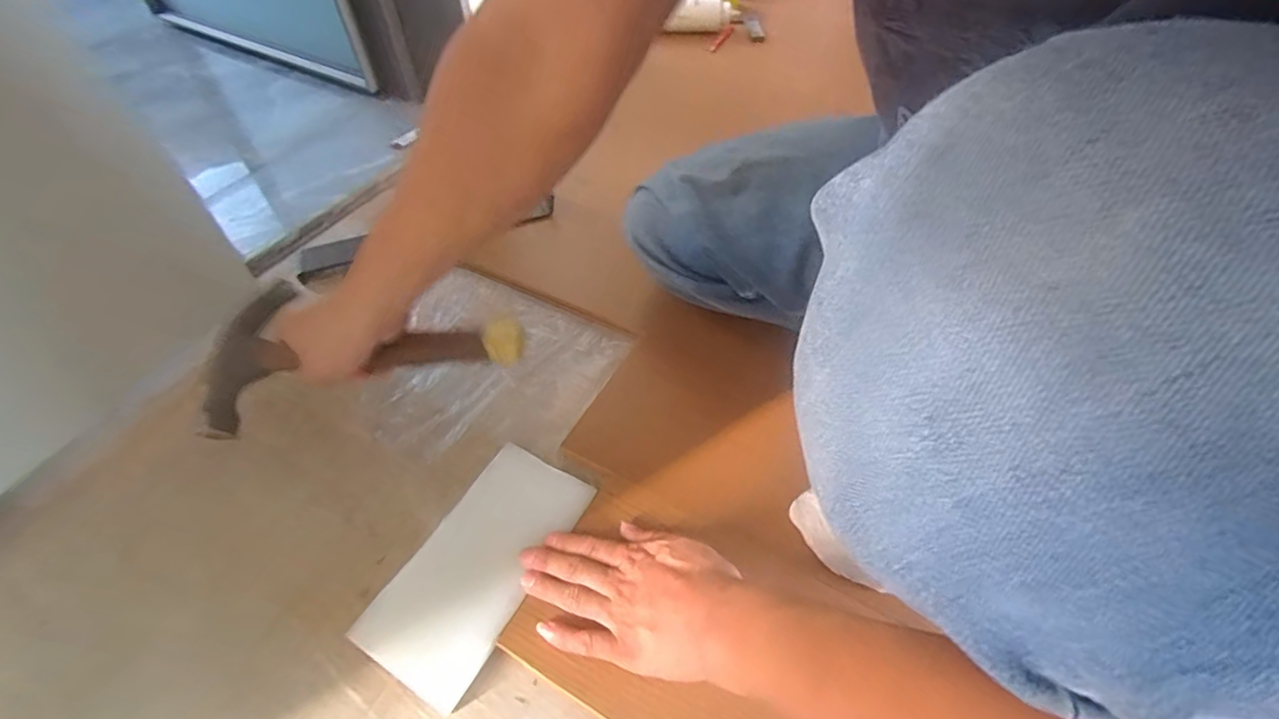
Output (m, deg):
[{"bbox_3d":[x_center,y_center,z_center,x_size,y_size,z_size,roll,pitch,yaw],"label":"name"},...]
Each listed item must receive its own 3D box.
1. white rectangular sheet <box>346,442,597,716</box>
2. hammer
[{"bbox_3d":[-0.134,0.168,0.478,0.099,0.023,0.200,21,53,18],"label":"white rectangular sheet"},{"bbox_3d":[-0.245,-0.006,0.517,0.274,0.049,0.135,-2,51,1],"label":"hammer"}]

